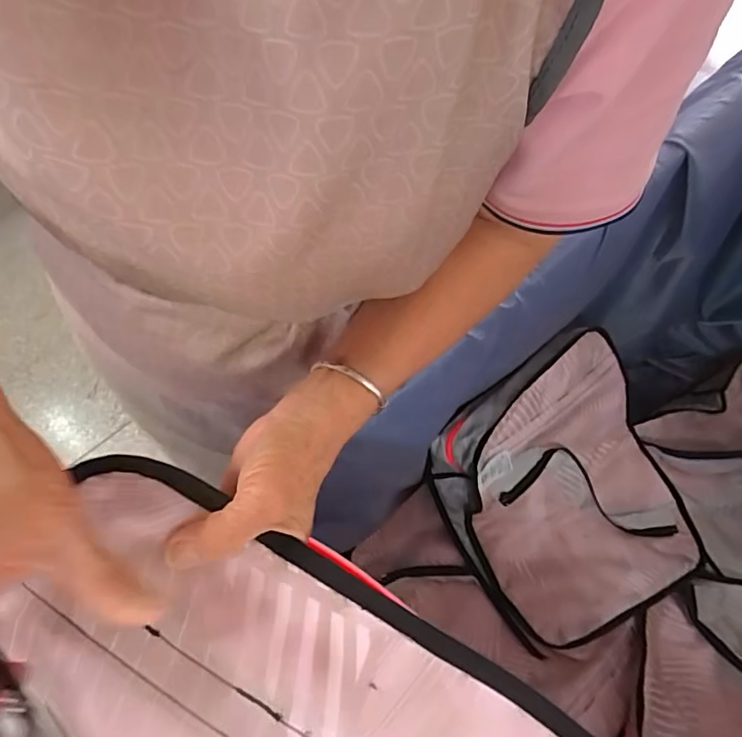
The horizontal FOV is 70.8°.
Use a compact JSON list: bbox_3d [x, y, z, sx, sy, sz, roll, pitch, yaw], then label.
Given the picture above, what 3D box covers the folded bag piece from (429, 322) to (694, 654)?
[{"bbox_3d":[0.334,0.198,0.851,0.383,0.230,0.386,-29,64,-14],"label":"folded bag piece"}]

